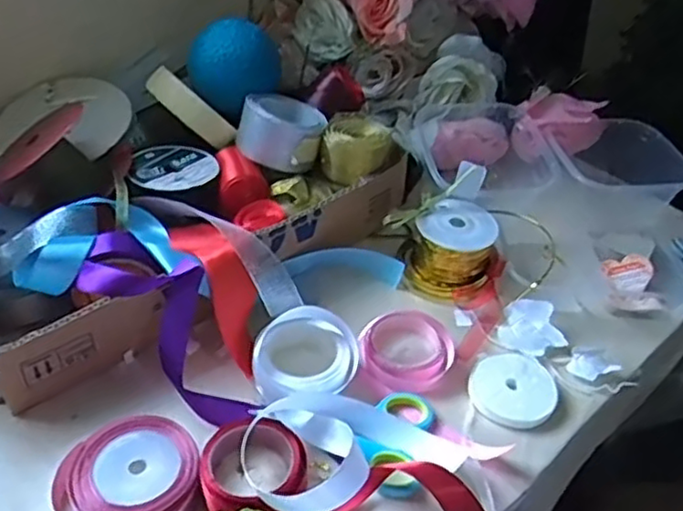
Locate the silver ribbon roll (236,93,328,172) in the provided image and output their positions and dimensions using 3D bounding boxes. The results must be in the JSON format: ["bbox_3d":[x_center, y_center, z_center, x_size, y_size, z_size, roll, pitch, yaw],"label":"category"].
[{"bbox_3d":[-0.051,-0.108,0.579,0.074,0.045,0.073,1,41,-4],"label":"silver ribbon roll"}]

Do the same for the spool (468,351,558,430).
[{"bbox_3d":[0.120,0.092,0.471,0.058,0.010,0.058,3,41,-2],"label":"spool"}]

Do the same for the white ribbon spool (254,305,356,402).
[{"bbox_3d":[-0.024,0.068,0.464,0.070,0.037,0.061,4,41,0],"label":"white ribbon spool"}]

